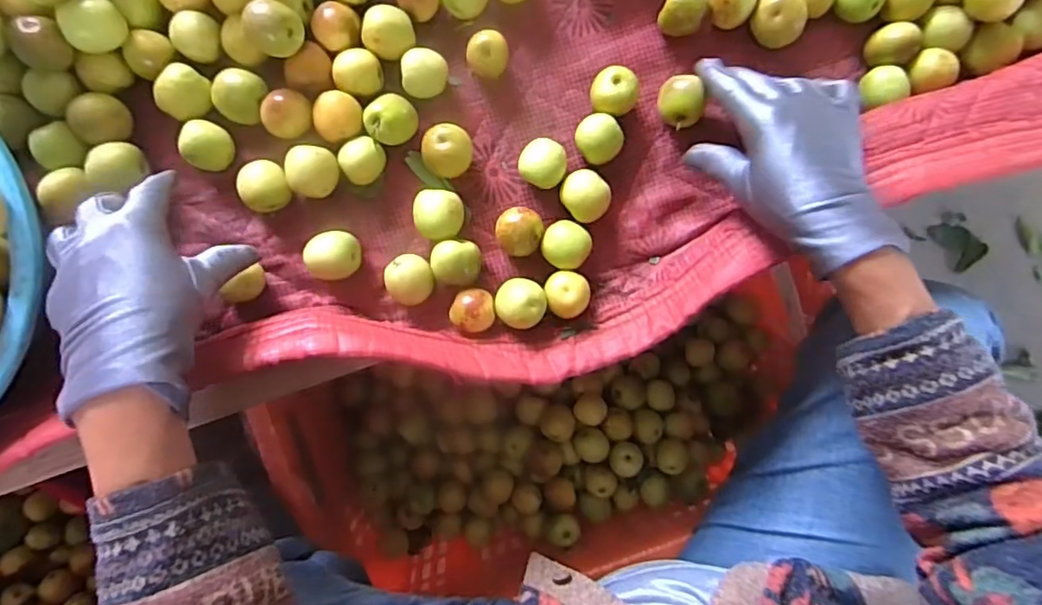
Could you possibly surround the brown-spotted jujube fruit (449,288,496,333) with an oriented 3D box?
[{"bbox_3d":[-0.034,0.005,0.401,0.031,0.025,0.030,0,92,-3],"label":"brown-spotted jujube fruit"}]

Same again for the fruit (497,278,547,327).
[{"bbox_3d":[0.000,0.001,0.400,0.033,0.030,0.033,0,92,-3],"label":"fruit"}]

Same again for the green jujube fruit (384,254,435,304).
[{"bbox_3d":[-0.077,-0.016,0.400,0.032,0.025,0.034,0,92,-3],"label":"green jujube fruit"}]

